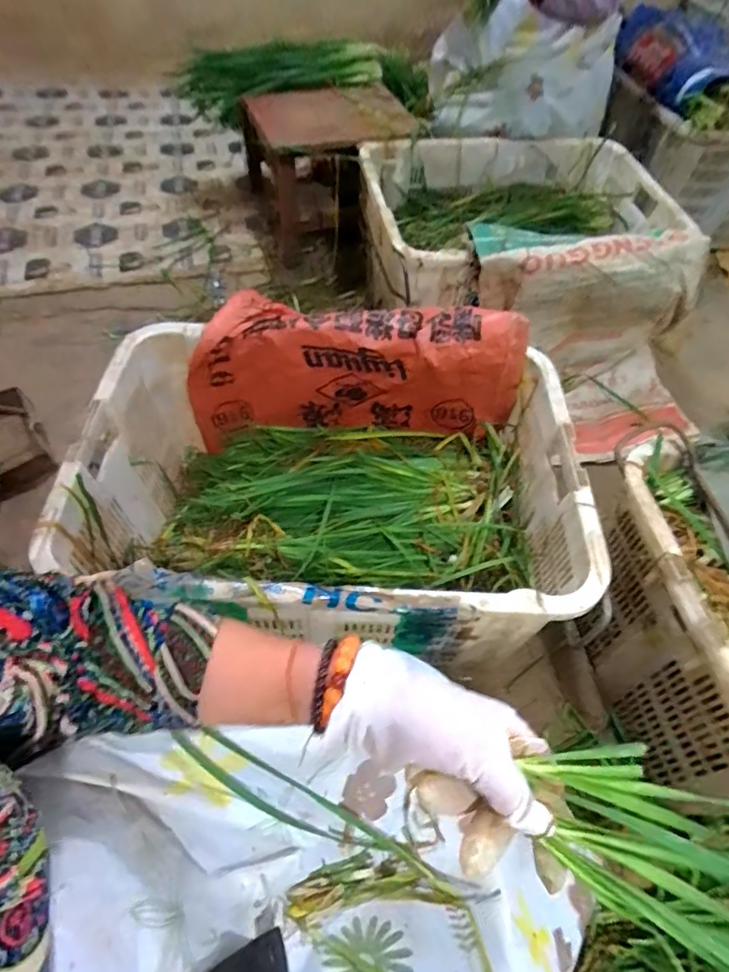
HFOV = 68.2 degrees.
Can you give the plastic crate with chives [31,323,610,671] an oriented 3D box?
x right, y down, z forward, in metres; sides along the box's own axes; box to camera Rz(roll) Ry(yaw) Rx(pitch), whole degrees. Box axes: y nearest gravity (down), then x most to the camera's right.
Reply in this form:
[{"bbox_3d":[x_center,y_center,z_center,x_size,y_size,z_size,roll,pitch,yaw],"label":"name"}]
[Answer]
[{"bbox_3d":[-0.060,0.022,0.846,0.696,0.299,0.477,5,54,-1],"label":"plastic crate with chives"}]

